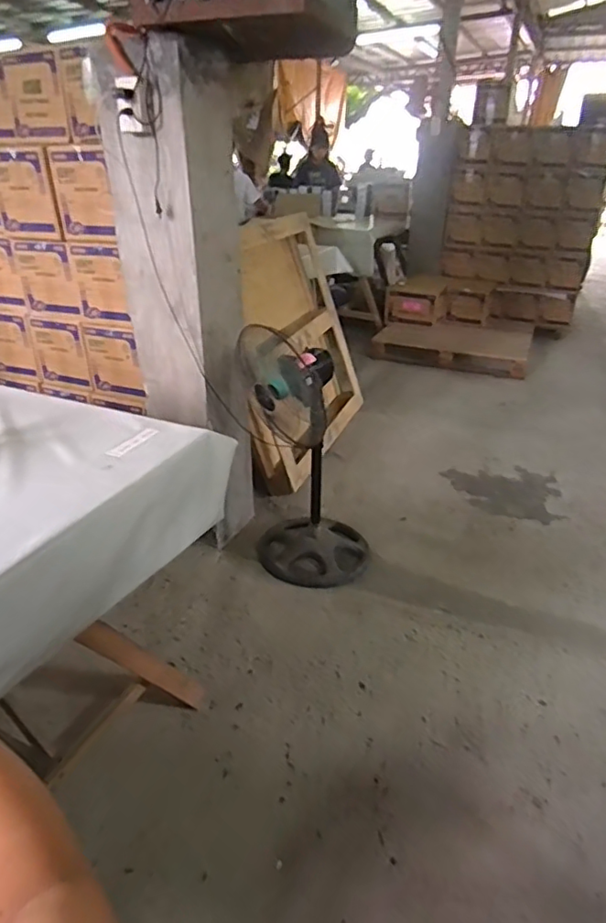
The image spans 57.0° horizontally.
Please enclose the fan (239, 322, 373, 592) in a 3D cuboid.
[{"bbox_3d":[-0.014,-0.009,1.900,0.356,0.791,0.374,-3,29,-6],"label":"fan"}]

